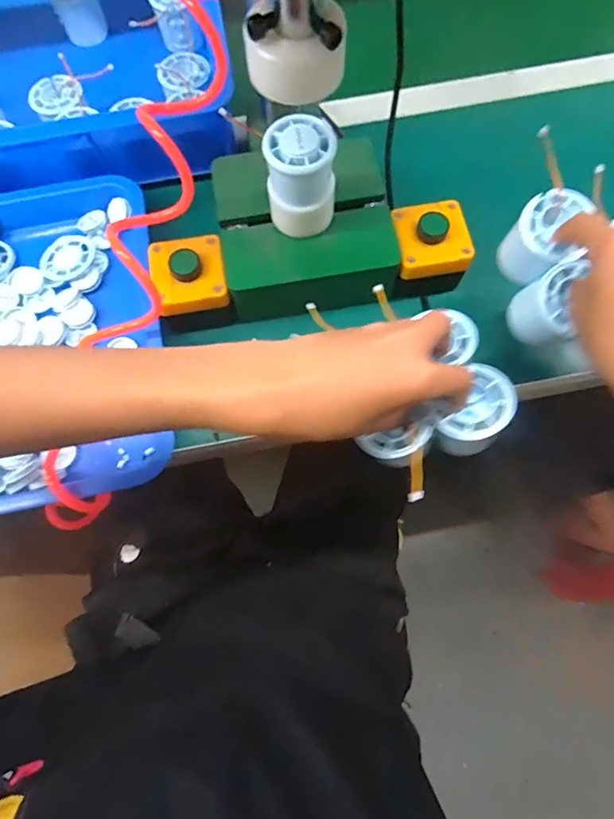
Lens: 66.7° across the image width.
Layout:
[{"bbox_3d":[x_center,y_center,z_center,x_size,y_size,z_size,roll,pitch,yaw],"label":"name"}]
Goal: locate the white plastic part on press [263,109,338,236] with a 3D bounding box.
[{"bbox_3d":[-0.005,-0.194,0.402,0.056,0.087,0.058,0,72,1],"label":"white plastic part on press"}]

